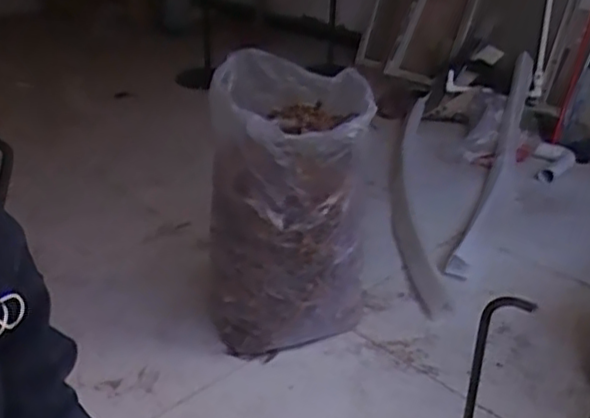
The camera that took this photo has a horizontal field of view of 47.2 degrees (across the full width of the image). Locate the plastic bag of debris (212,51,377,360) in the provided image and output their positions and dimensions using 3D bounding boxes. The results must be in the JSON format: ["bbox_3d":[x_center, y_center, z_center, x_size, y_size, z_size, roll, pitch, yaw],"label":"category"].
[{"bbox_3d":[-0.018,0.008,1.892,0.428,0.724,0.465,2,28,0],"label":"plastic bag of debris"}]

